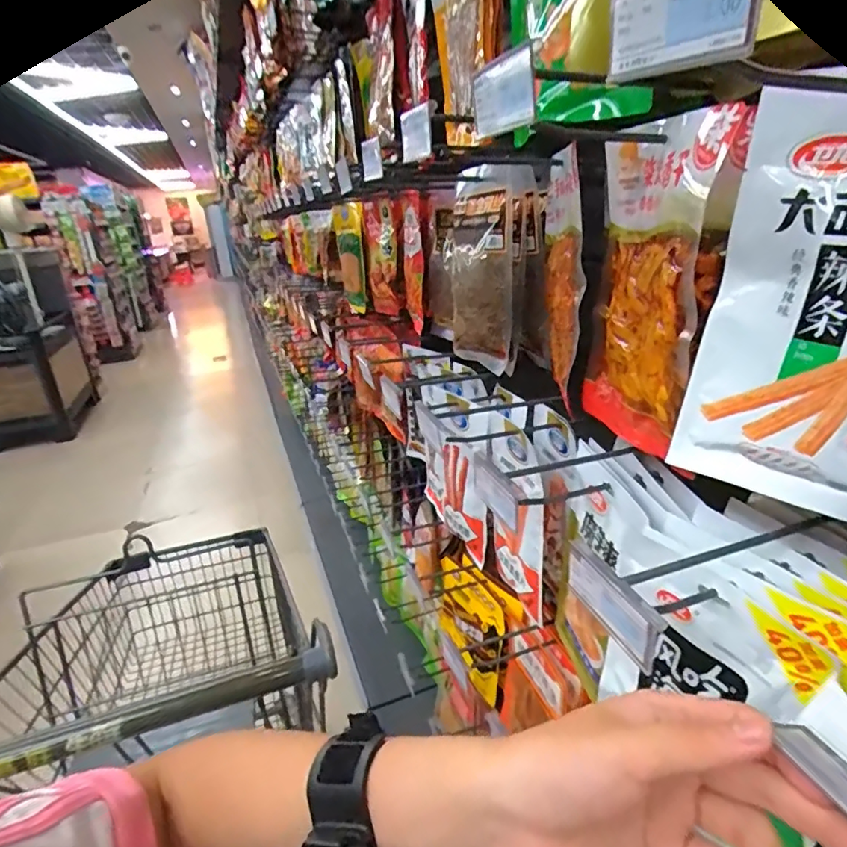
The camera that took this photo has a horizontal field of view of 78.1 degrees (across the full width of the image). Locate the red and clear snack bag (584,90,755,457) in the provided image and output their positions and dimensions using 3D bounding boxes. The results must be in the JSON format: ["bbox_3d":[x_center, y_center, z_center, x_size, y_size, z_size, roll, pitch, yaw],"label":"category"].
[{"bbox_3d":[0.187,-0.102,0.432,0.032,0.251,0.175,-5,23,-3],"label":"red and clear snack bag"}]

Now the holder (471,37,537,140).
[{"bbox_3d":[0.050,-0.210,0.336,0.007,0.040,0.063,-31,29,-18],"label":"holder"}]

